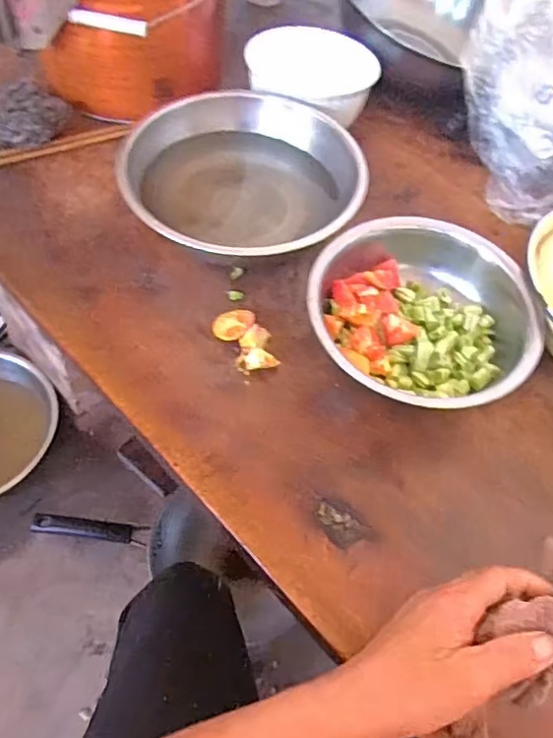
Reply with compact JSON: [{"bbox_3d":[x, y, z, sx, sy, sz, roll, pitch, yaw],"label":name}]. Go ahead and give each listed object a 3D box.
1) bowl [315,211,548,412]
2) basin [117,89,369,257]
[{"bbox_3d":[0.128,-0.052,0.534,0.197,0.086,0.193,-1,57,-5],"label":"bowl"},{"bbox_3d":[-0.034,-0.193,0.601,0.227,0.100,0.210,2,60,-3],"label":"basin"}]

